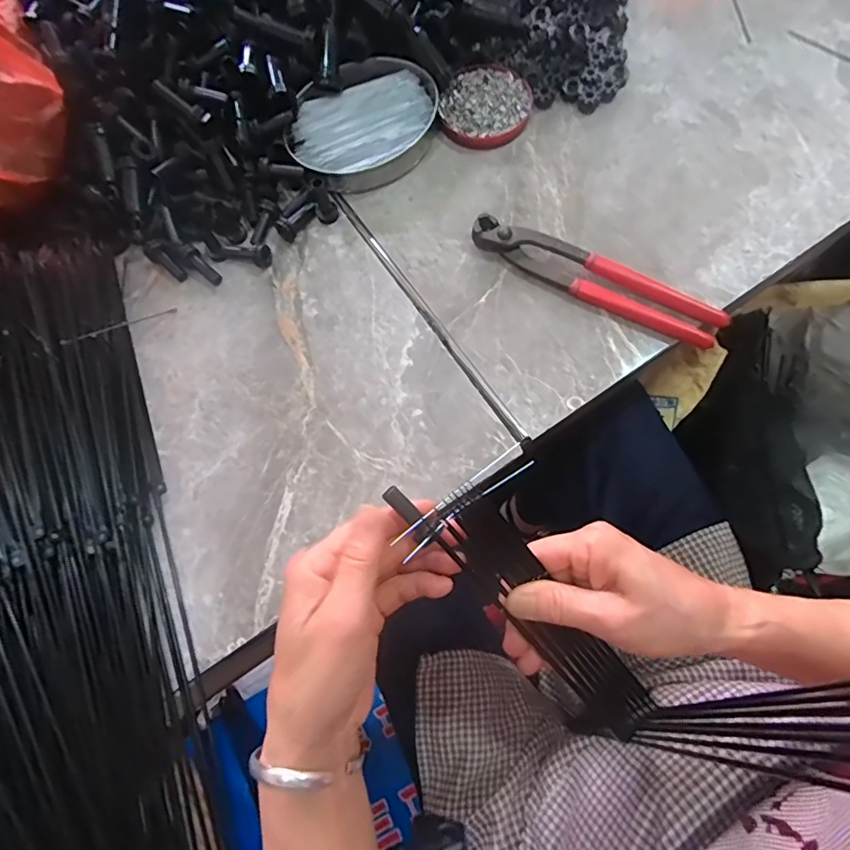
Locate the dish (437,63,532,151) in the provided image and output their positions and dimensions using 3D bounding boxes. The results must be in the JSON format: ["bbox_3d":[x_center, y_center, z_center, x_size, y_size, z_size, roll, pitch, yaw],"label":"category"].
[{"bbox_3d":[0.054,-0.286,0.448,0.078,0.011,0.081,-1,75,2],"label":"dish"}]

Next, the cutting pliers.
[{"bbox_3d":[0.131,-0.114,0.392,0.200,0.017,0.034,28,78,9],"label":"cutting pliers"}]

